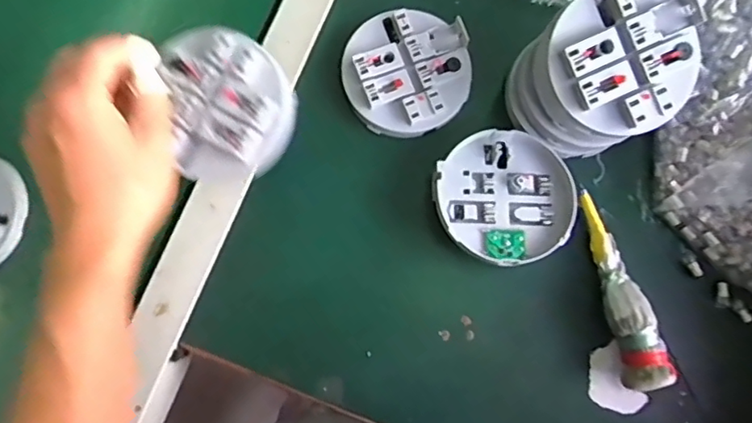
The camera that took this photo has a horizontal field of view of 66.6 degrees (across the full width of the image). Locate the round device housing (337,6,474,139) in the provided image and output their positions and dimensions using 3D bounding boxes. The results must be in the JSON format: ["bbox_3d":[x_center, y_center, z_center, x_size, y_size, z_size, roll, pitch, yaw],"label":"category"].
[{"bbox_3d":[0.026,-0.113,0.471,0.102,0.025,0.102,0,79,-1],"label":"round device housing"}]

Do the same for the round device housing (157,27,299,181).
[{"bbox_3d":[-0.100,-0.075,0.400,0.083,0.035,0.099,-8,80,-3],"label":"round device housing"}]

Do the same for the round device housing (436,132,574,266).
[{"bbox_3d":[0.099,-0.011,0.450,0.102,0.030,0.103,0,79,-1],"label":"round device housing"}]

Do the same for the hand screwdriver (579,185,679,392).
[{"bbox_3d":[0.184,0.056,0.435,0.033,0.039,0.150,-13,80,-4],"label":"hand screwdriver"}]

